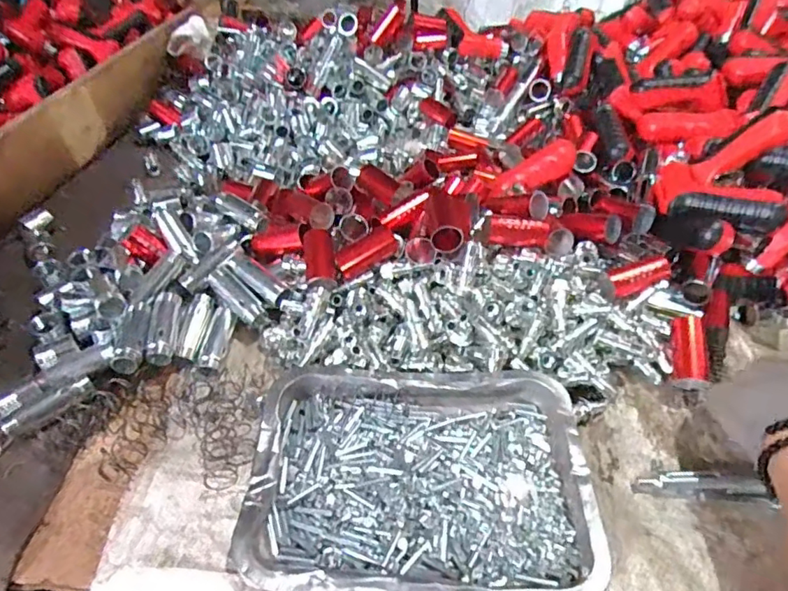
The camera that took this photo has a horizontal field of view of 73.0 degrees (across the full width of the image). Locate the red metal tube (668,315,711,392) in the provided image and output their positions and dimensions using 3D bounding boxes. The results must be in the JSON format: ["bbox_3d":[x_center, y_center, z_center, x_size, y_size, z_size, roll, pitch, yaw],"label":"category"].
[{"bbox_3d":[0.273,0.053,0.493,0.030,0.026,0.067,2,82,4],"label":"red metal tube"}]

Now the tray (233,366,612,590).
[{"bbox_3d":[0.021,0.136,0.412,0.250,0.030,0.184,2,43,0],"label":"tray"}]

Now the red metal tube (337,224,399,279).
[{"bbox_3d":[-0.027,-0.043,0.529,0.062,0.021,0.025,-34,50,-7],"label":"red metal tube"}]

